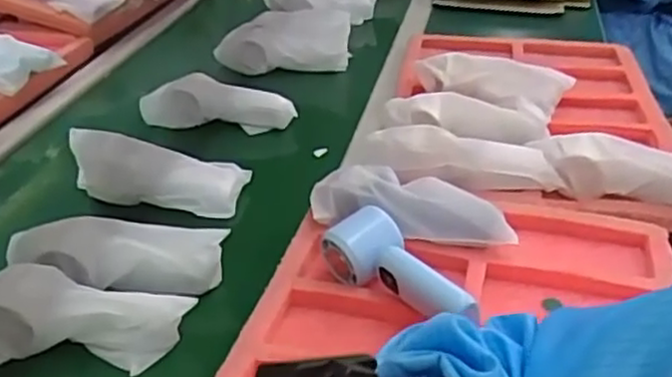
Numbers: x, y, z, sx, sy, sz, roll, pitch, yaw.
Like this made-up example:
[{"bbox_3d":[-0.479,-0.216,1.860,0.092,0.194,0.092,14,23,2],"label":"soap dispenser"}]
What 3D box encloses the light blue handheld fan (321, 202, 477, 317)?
[{"bbox_3d":[0.047,0.071,0.587,0.062,0.044,0.133,-18,38,-27],"label":"light blue handheld fan"}]

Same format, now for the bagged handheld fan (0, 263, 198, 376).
[{"bbox_3d":[-0.217,0.105,0.588,0.185,0.049,0.066,3,33,2],"label":"bagged handheld fan"}]

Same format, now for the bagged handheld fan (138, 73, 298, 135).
[{"bbox_3d":[-0.153,-0.103,0.929,0.193,0.077,0.040,1,33,-1],"label":"bagged handheld fan"}]

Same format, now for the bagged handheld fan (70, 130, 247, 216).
[{"bbox_3d":[-0.196,-0.009,0.768,0.185,0.053,0.067,14,33,-4],"label":"bagged handheld fan"}]

